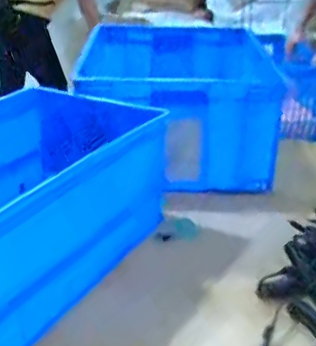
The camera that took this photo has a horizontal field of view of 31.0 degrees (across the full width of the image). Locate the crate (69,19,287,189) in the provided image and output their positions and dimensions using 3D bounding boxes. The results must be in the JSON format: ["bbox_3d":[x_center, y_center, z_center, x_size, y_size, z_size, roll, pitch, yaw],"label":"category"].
[{"bbox_3d":[0.043,-0.170,1.328,0.424,0.235,0.560,0,24,-1],"label":"crate"}]

